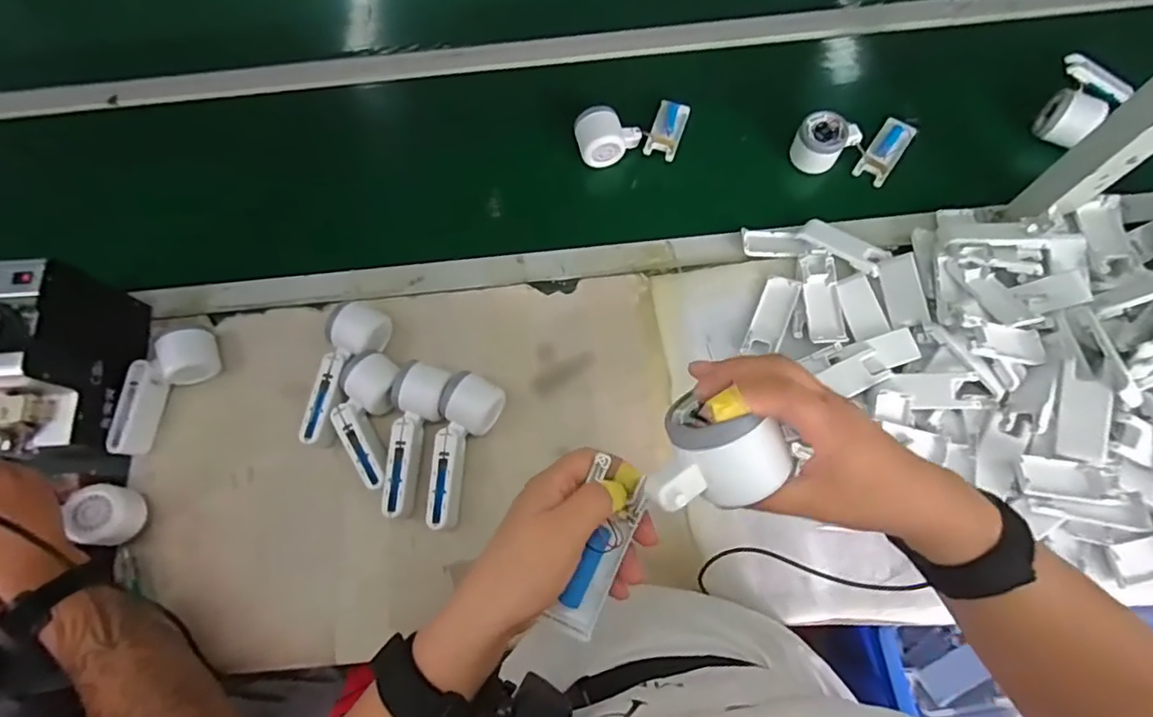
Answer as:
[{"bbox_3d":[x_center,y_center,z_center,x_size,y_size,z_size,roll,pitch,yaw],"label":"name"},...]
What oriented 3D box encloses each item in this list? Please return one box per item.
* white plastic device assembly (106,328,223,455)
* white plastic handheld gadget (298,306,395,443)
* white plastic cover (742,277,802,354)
[{"bbox_3d":[-0.484,0.032,0.660,0.060,0.047,0.159,33,77,11],"label":"white plastic device assembly"},{"bbox_3d":[-0.269,0.018,0.662,0.065,0.044,0.170,12,73,6],"label":"white plastic handheld gadget"},{"bbox_3d":[0.231,-0.047,0.675,0.038,0.015,0.101,22,76,7],"label":"white plastic cover"}]

